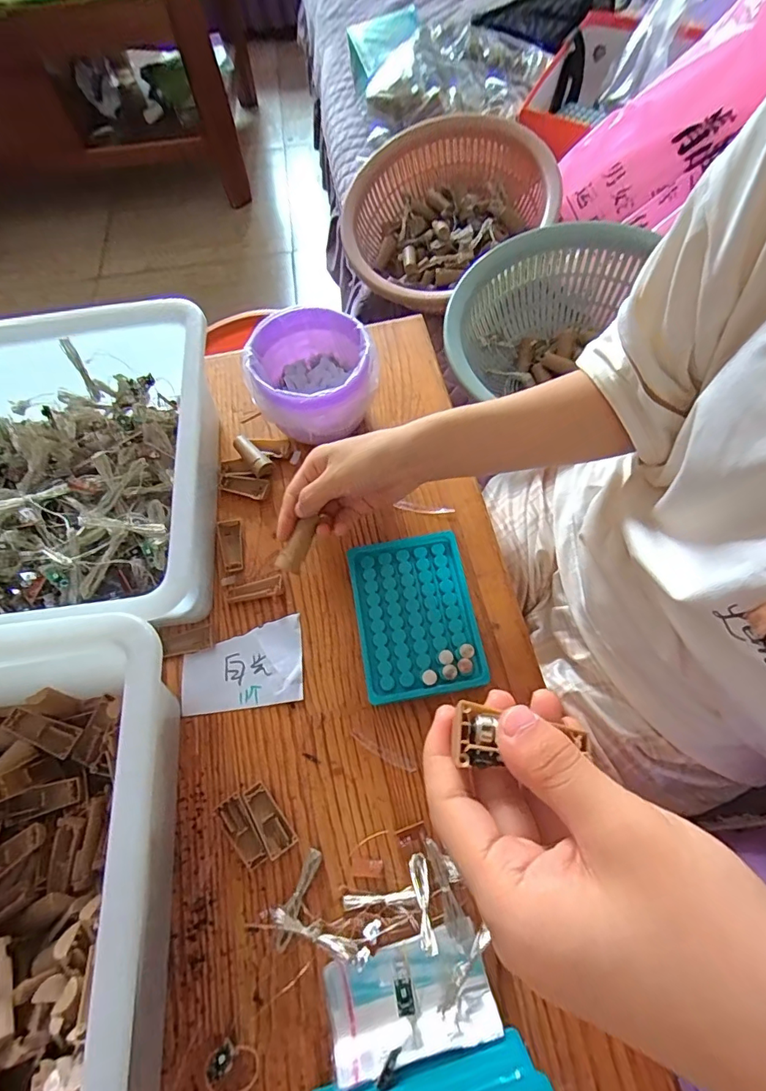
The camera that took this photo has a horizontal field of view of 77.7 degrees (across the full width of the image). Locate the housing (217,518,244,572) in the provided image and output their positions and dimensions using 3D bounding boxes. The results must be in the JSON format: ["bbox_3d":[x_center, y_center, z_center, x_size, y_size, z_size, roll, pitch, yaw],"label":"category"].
[{"bbox_3d":[-0.141,-0.001,0.439,0.022,0.009,0.052,-12,64,-2],"label":"housing"}]

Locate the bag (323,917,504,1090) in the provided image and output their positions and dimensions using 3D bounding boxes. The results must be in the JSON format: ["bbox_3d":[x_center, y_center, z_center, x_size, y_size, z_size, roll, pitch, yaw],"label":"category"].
[{"bbox_3d":[0.016,0.282,0.294,0.100,0.021,0.053,-16,65,-4],"label":"bag"}]

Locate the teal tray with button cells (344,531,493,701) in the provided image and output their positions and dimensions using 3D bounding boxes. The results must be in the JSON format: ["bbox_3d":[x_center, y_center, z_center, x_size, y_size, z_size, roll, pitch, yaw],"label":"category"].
[{"bbox_3d":[0.027,0.058,0.401,0.097,0.022,0.131,-11,64,-1],"label":"teal tray with button cells"}]

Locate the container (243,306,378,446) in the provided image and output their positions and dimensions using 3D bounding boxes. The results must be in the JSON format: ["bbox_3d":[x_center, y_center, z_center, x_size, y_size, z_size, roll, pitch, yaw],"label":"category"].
[{"bbox_3d":[-0.067,-0.152,0.456,0.107,0.091,0.106,-1,64,3],"label":"container"}]

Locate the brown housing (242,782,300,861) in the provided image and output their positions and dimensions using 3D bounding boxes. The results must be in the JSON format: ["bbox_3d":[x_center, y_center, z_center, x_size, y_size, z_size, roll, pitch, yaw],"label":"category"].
[{"bbox_3d":[-0.084,0.199,0.347,0.020,0.009,0.050,-35,67,-13],"label":"brown housing"}]

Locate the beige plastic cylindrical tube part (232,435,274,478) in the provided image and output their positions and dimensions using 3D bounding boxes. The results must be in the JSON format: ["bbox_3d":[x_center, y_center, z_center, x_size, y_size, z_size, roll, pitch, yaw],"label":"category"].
[{"bbox_3d":[-0.129,-0.088,0.468,0.018,0.017,0.049,-38,68,-14],"label":"beige plastic cylindrical tube part"}]

